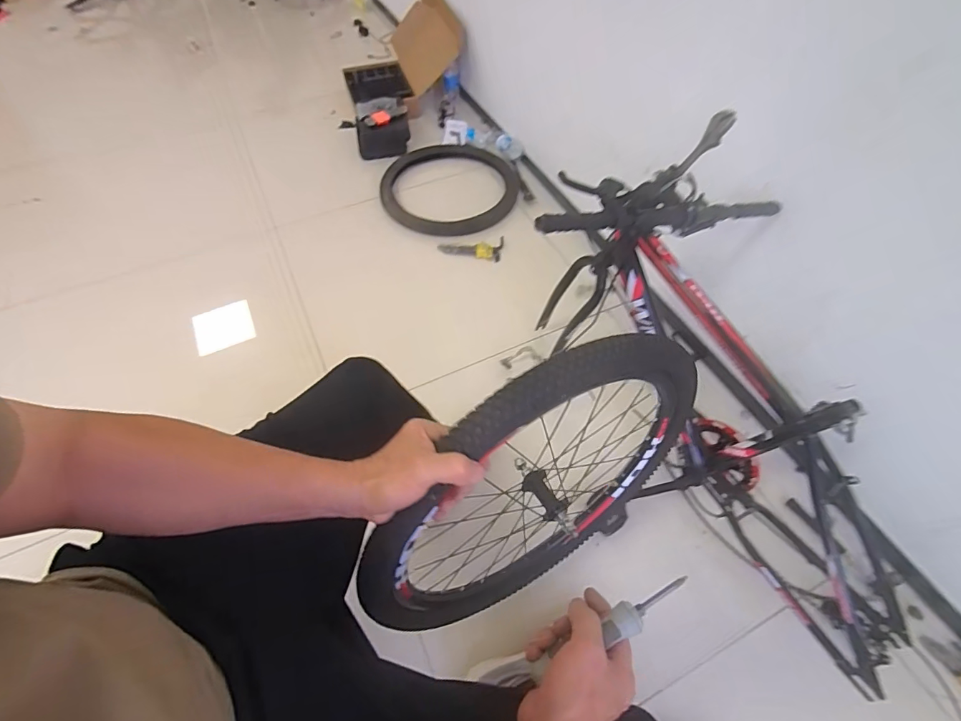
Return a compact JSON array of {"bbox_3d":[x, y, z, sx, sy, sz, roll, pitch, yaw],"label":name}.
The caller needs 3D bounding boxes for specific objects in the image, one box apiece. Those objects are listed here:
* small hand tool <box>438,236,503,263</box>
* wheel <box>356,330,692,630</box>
[{"bbox_3d":[-0.033,-0.358,1.483,0.211,0.044,0.078,5,56,4],"label":"small hand tool"},{"bbox_3d":[0.085,0.183,0.616,0.504,0.499,0.117,-26,59,-16],"label":"wheel"}]

